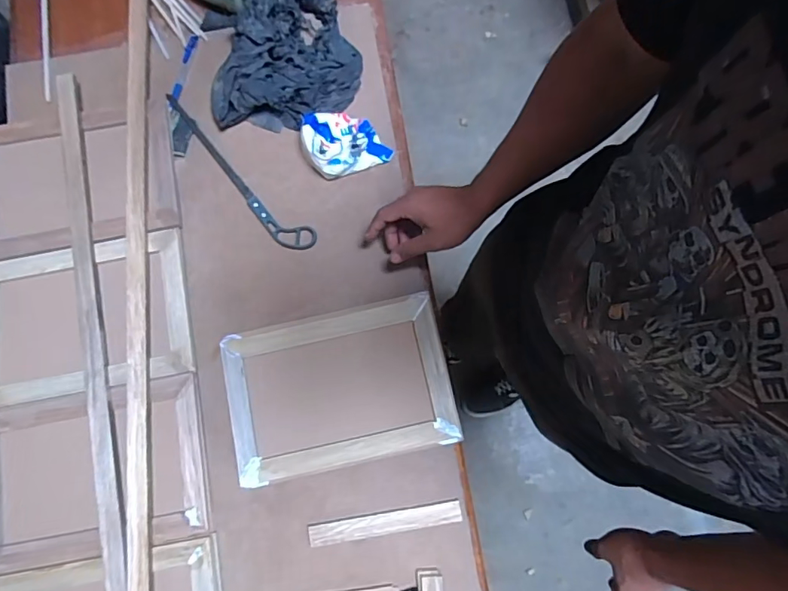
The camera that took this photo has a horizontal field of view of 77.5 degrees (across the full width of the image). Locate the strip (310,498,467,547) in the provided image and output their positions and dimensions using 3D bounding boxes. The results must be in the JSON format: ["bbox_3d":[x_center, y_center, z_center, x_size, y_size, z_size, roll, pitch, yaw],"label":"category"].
[{"bbox_3d":[-0.012,0.294,0.636,0.195,0.016,0.025,-9,79,-2],"label":"strip"}]

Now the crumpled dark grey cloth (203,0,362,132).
[{"bbox_3d":[-0.174,-0.368,0.732,0.220,0.073,0.206,-14,79,-3],"label":"crumpled dark grey cloth"}]

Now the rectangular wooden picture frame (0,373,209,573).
[{"bbox_3d":[-0.404,0.231,0.642,0.298,0.020,0.206,-9,79,-2],"label":"rectangular wooden picture frame"}]

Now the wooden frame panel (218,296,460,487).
[{"bbox_3d":[-0.077,0.123,0.668,0.295,0.018,0.202,-12,79,-2],"label":"wooden frame panel"}]

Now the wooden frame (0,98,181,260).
[{"bbox_3d":[-0.477,-0.173,0.725,0.297,0.021,0.210,-9,79,-2],"label":"wooden frame"}]

